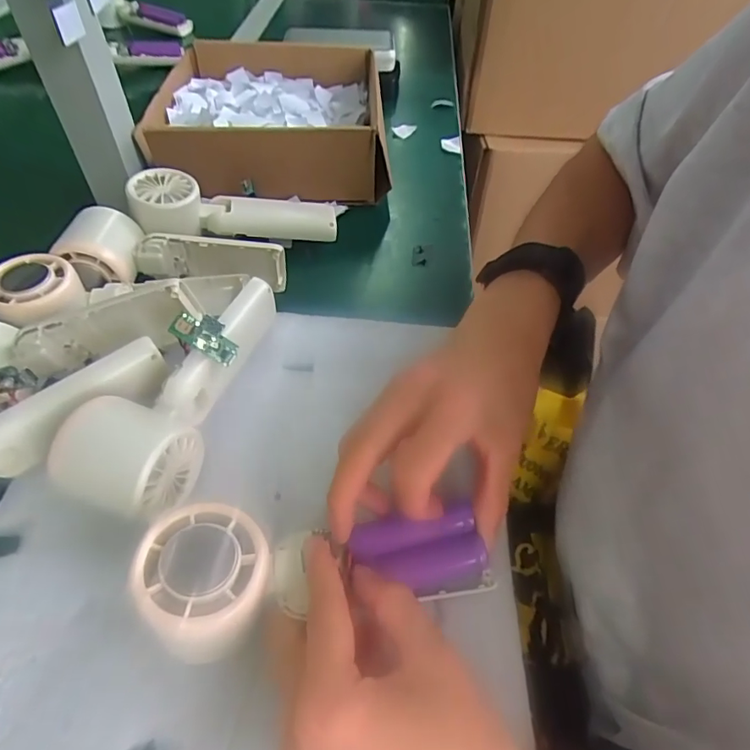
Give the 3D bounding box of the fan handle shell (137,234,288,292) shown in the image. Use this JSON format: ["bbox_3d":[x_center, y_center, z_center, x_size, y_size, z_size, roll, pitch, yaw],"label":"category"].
[{"bbox_3d":[-0.126,-0.087,0.390,0.110,0.040,0.013,4,51,-1],"label":"fan handle shell"}]

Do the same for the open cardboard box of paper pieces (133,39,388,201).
[{"bbox_3d":[-0.108,-0.261,0.518,0.215,0.074,0.216,-3,51,-7],"label":"open cardboard box of paper pieces"}]

